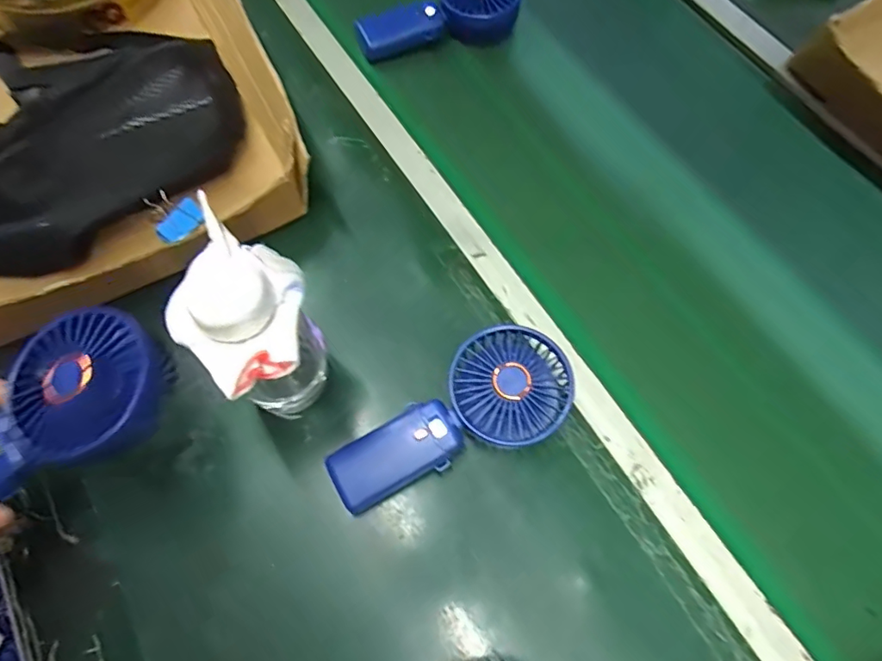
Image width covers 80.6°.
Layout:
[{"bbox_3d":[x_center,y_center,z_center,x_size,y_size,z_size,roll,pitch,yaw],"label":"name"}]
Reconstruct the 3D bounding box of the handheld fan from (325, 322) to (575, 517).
[{"bbox_3d":[0.009,0.069,0.382,0.184,0.053,0.085,-29,71,-10],"label":"handheld fan"}]

